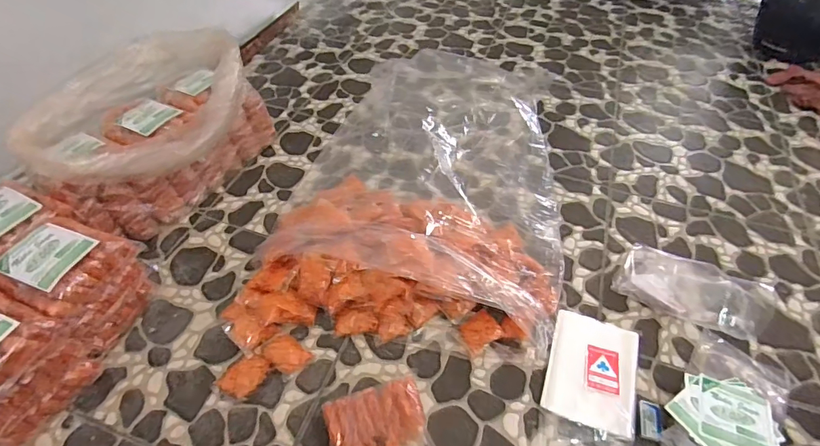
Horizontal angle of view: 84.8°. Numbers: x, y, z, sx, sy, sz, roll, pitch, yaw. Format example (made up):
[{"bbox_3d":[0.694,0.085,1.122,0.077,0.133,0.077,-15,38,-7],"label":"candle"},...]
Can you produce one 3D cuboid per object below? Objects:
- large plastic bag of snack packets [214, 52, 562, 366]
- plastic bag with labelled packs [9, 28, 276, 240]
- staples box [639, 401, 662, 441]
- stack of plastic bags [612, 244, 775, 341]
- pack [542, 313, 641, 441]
[{"bbox_3d":[0.048,-0.142,1.008,0.539,0.118,0.929,9,49,7],"label":"large plastic bag of snack packets"},{"bbox_3d":[-0.502,-0.175,0.916,0.242,0.245,0.445,26,53,21],"label":"plastic bag with labelled packs"},{"bbox_3d":[0.365,0.301,0.682,0.034,0.013,0.057,14,50,12],"label":"staples box"},{"bbox_3d":[0.523,0.119,0.825,0.253,0.048,0.140,24,52,19],"label":"stack of plastic bags"},{"bbox_3d":[0.297,0.239,0.731,0.133,0.026,0.188,16,50,13],"label":"pack"}]

